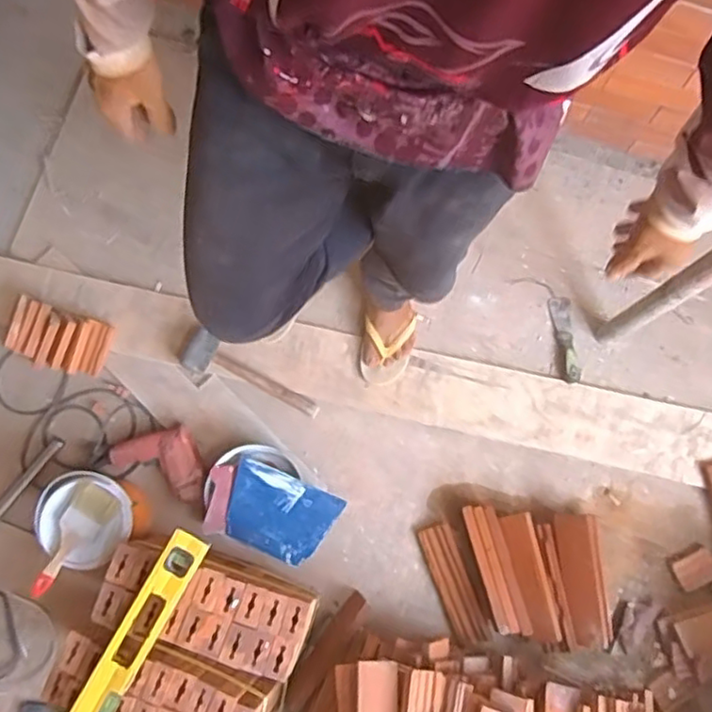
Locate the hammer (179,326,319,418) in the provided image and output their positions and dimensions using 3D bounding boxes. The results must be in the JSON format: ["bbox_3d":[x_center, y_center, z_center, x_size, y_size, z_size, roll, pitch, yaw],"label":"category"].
[{"bbox_3d":[-0.225,0.050,1.317,0.308,0.057,0.093,33,83,6],"label":"hammer"}]

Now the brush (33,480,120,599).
[{"bbox_3d":[-0.508,0.323,1.132,0.073,0.029,0.197,32,83,6],"label":"brush"}]

